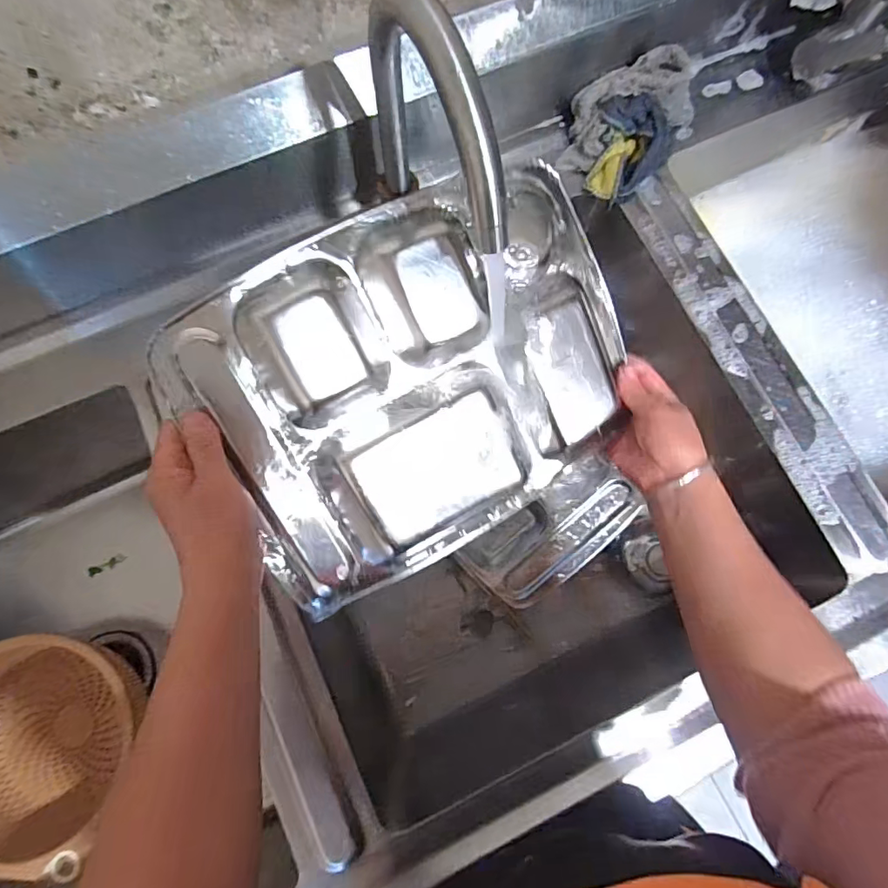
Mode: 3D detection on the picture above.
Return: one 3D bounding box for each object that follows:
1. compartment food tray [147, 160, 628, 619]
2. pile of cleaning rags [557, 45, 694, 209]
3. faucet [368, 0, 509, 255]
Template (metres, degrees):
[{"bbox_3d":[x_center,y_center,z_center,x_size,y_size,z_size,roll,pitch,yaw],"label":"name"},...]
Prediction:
[{"bbox_3d":[-0.008,-0.049,0.396,0.343,0.026,0.255,-32,106,-10],"label":"compartment food tray"},{"bbox_3d":[0.202,-0.360,0.563,0.122,0.071,0.145,29,79,5],"label":"pile of cleaning rags"},{"bbox_3d":[-0.008,-0.201,0.350,0.023,0.191,0.185,-24,79,-6],"label":"faucet"}]

